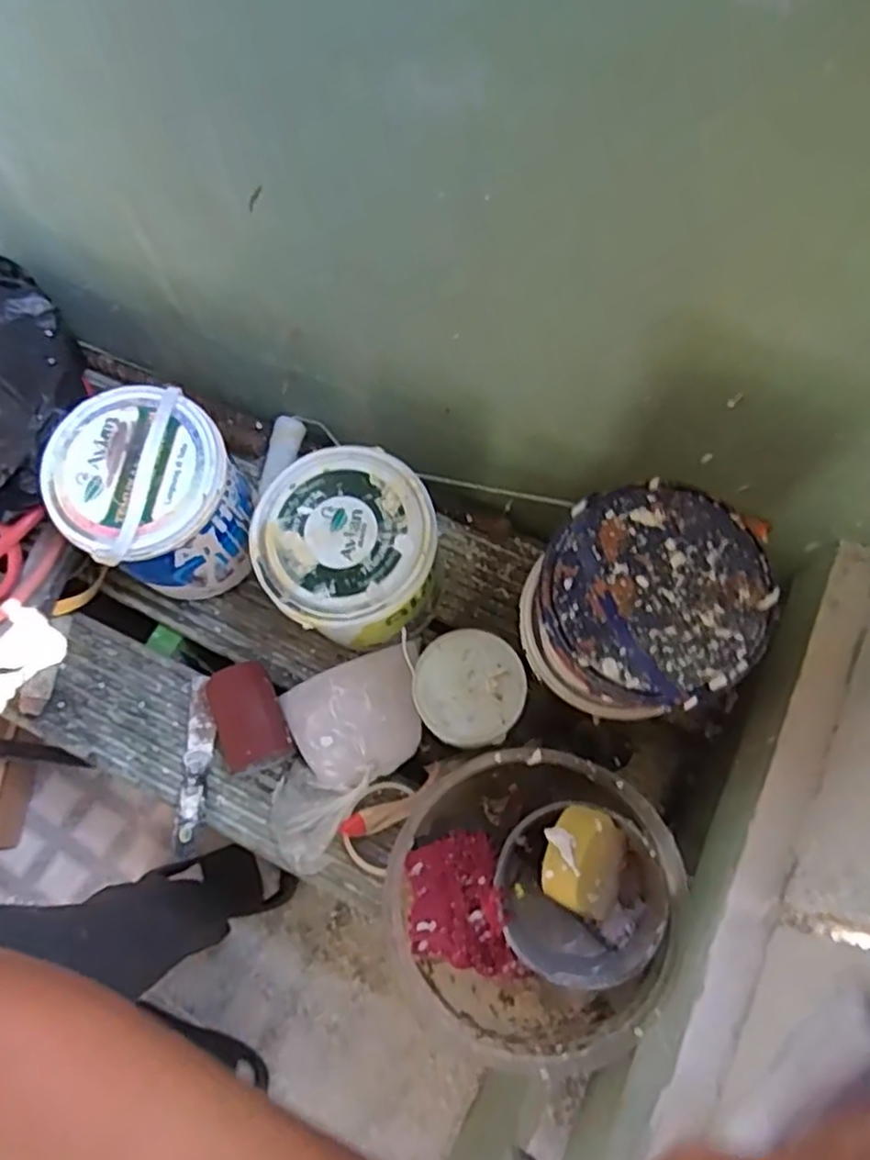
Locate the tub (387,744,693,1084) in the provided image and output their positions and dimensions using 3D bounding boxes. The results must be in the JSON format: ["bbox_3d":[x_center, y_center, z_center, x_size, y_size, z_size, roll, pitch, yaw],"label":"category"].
[{"bbox_3d":[0.086,0.290,0.667,0.225,0.214,0.239,0,70,0],"label":"tub"}]

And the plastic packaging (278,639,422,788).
[{"bbox_3d":[-0.078,0.149,0.790,0.154,0.101,0.129,-21,71,-8],"label":"plastic packaging"}]

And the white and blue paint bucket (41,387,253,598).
[{"bbox_3d":[-0.303,-0.088,0.788,0.174,0.230,0.169,0,70,0],"label":"white and blue paint bucket"}]

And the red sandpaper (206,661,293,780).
[{"bbox_3d":[-0.209,0.154,0.809,0.076,0.051,0.111,-21,71,-8],"label":"red sandpaper"}]

